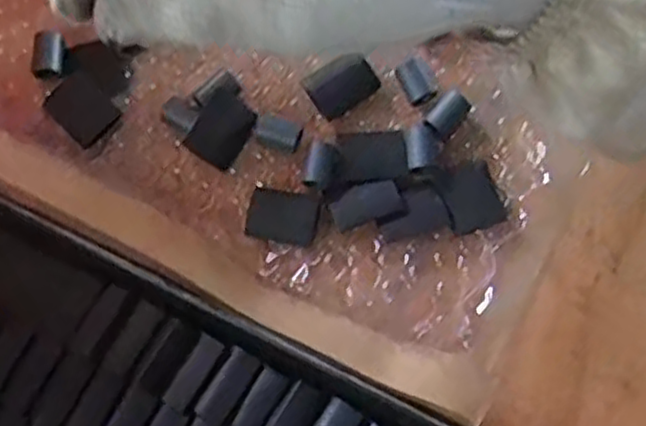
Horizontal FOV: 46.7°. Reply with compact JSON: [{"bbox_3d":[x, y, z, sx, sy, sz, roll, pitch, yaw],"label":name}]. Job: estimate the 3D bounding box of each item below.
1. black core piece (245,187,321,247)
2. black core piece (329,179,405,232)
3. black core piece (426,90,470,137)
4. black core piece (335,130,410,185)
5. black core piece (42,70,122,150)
[{"bbox_3d":[-0.018,0.001,0.342,0.031,0.004,0.024,13,76,3],"label":"black core piece"},{"bbox_3d":[0.019,-0.004,0.341,0.032,0.004,0.017,-18,77,-5],"label":"black core piece"},{"bbox_3d":[0.058,-0.046,0.349,0.012,0.011,0.021,41,79,9],"label":"black core piece"},{"bbox_3d":[0.023,-0.027,0.345,0.031,0.004,0.025,-3,76,-1],"label":"black core piece"},{"bbox_3d":[-0.114,-0.050,0.353,0.033,0.004,0.026,44,80,10],"label":"black core piece"}]

